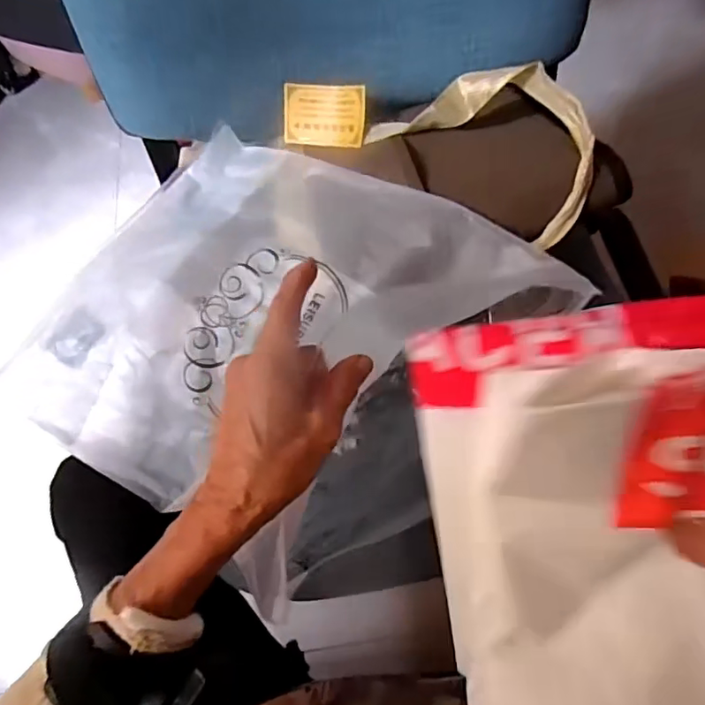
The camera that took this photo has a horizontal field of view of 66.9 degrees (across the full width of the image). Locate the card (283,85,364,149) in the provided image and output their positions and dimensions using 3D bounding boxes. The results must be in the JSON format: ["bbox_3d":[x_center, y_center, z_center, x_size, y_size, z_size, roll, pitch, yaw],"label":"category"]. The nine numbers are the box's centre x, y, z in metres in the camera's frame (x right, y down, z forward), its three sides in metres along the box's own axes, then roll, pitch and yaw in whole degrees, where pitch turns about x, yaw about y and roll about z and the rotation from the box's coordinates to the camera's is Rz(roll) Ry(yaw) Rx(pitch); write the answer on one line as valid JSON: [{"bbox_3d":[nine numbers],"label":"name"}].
[{"bbox_3d":[-0.028,-0.229,0.516,0.085,0.054,0.010,12,25,22],"label":"card"}]

